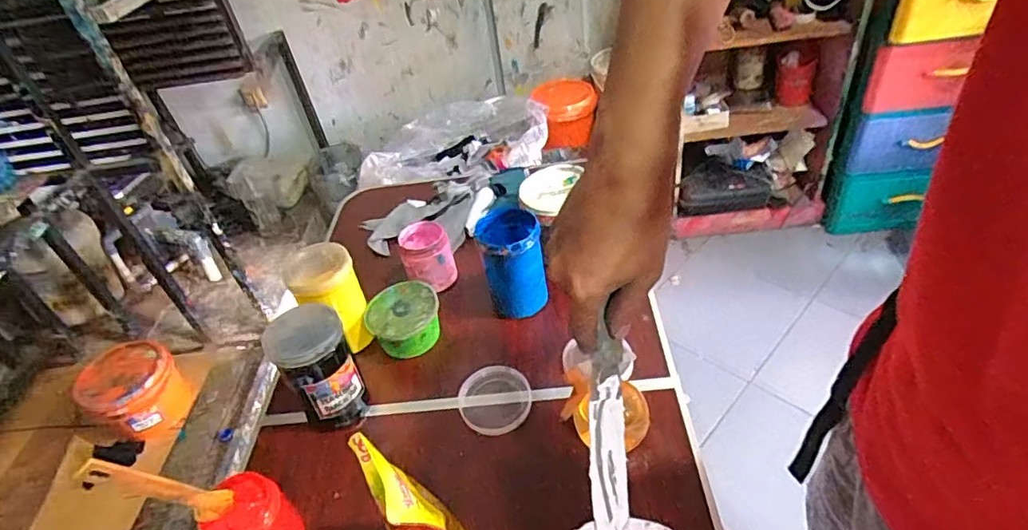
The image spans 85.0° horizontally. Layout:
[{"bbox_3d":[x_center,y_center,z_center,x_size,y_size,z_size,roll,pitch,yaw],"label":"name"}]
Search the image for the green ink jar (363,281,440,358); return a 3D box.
[{"bbox_3d":[-0.174,0.080,0.874,0.106,0.065,0.111,-6,41,5],"label":"green ink jar"}]

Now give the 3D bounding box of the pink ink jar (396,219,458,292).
[{"bbox_3d":[-0.149,-0.015,0.967,0.083,0.089,0.084,-3,43,3],"label":"pink ink jar"}]

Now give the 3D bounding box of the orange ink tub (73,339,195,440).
[{"bbox_3d":[-1.009,0.356,1.525,0.206,0.233,0.215,-6,41,5],"label":"orange ink tub"}]

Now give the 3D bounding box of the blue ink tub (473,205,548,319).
[{"bbox_3d":[-0.002,0.000,0.895,0.097,0.158,0.111,-11,40,-2],"label":"blue ink tub"}]

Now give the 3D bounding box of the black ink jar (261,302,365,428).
[{"bbox_3d":[-0.263,0.141,0.757,0.090,0.158,0.087,-6,41,5],"label":"black ink jar"}]

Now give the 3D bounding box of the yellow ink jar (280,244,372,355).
[{"bbox_3d":[-0.278,0.055,0.863,0.095,0.145,0.100,-28,44,-21],"label":"yellow ink jar"}]

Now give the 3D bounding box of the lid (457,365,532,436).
[{"bbox_3d":[-0.026,0.186,0.778,0.099,0.016,0.097,-6,41,5],"label":"lid"}]

